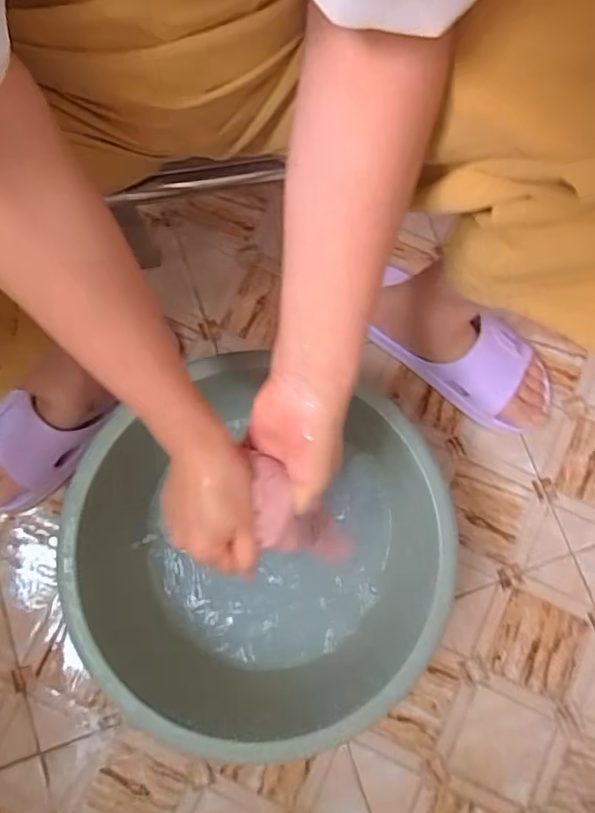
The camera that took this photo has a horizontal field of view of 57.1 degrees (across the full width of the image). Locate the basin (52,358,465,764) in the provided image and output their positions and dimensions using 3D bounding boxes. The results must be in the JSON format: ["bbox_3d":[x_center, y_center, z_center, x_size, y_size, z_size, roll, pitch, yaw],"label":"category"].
[{"bbox_3d":[-0.029,0.137,0.532,0.330,0.127,0.323,0,78,-1],"label":"basin"}]

